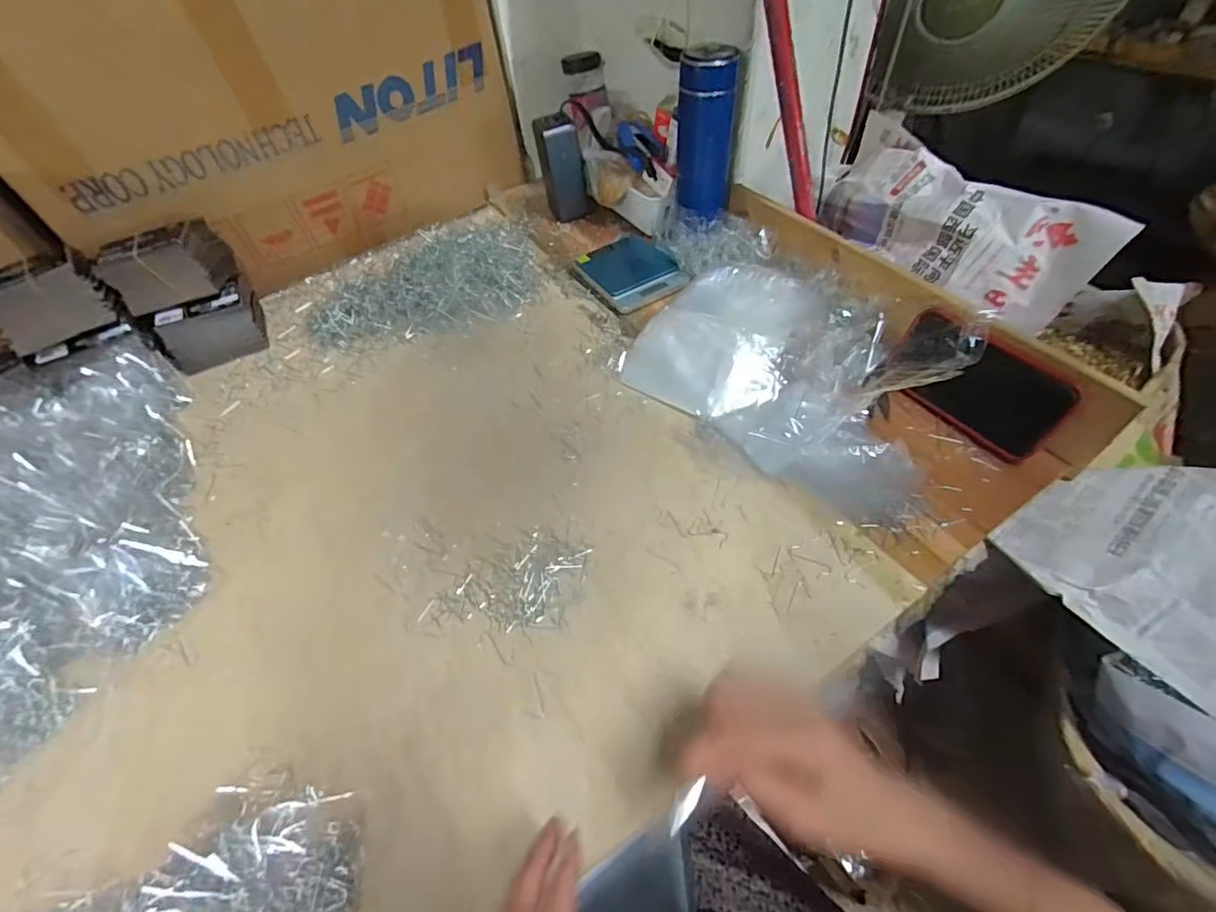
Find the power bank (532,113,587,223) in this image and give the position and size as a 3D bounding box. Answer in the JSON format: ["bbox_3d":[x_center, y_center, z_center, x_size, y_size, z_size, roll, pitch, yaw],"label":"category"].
[{"bbox_3d":[-0.066,-0.403,0.767,0.057,0.129,0.039,-17,53,-9],"label":"power bank"}]

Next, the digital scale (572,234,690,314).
[{"bbox_3d":[0.035,-0.241,0.709,0.120,0.021,0.128,-30,56,-18],"label":"digital scale"}]

